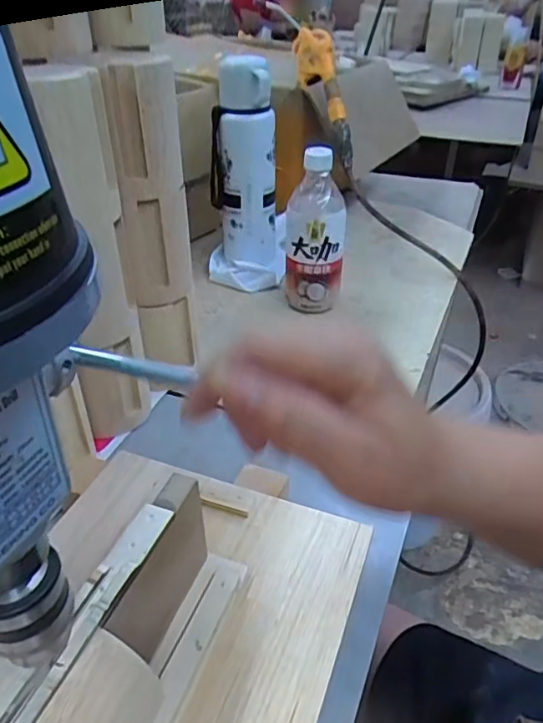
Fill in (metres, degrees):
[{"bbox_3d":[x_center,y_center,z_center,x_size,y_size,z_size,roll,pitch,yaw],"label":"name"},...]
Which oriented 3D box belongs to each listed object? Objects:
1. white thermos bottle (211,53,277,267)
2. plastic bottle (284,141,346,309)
[{"bbox_3d":[-0.034,-0.244,0.701,0.081,0.227,0.078,-3,35,-6],"label":"white thermos bottle"},{"bbox_3d":[0.051,-0.145,0.641,0.067,0.182,0.056,3,35,2],"label":"plastic bottle"}]

